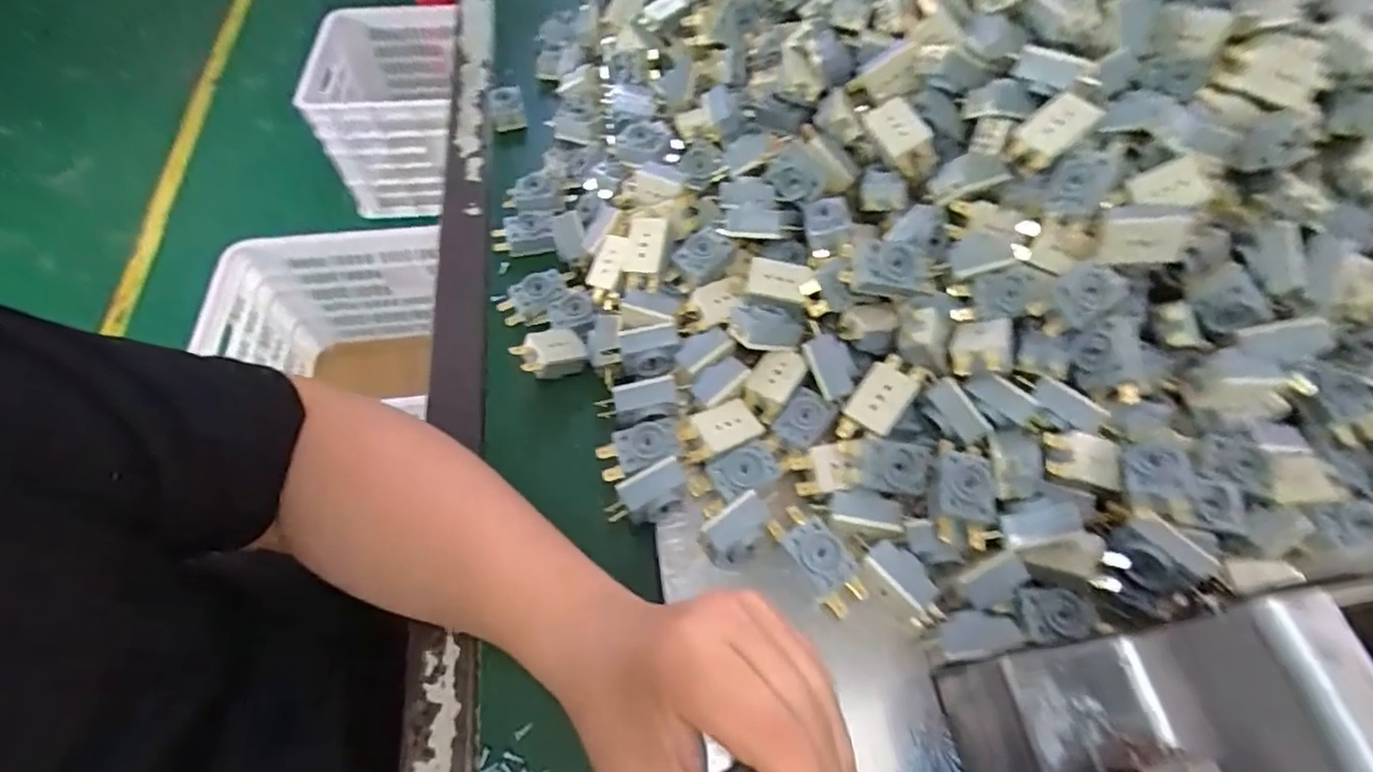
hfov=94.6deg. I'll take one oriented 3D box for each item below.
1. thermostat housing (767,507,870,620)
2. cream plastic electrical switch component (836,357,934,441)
[{"bbox_3d":[0.070,0.091,0.337,0.025,0.017,0.058,-33,64,-18],"label":"thermostat housing"},{"bbox_3d":[0.112,0.007,0.365,0.029,0.014,0.059,38,84,25],"label":"cream plastic electrical switch component"}]

